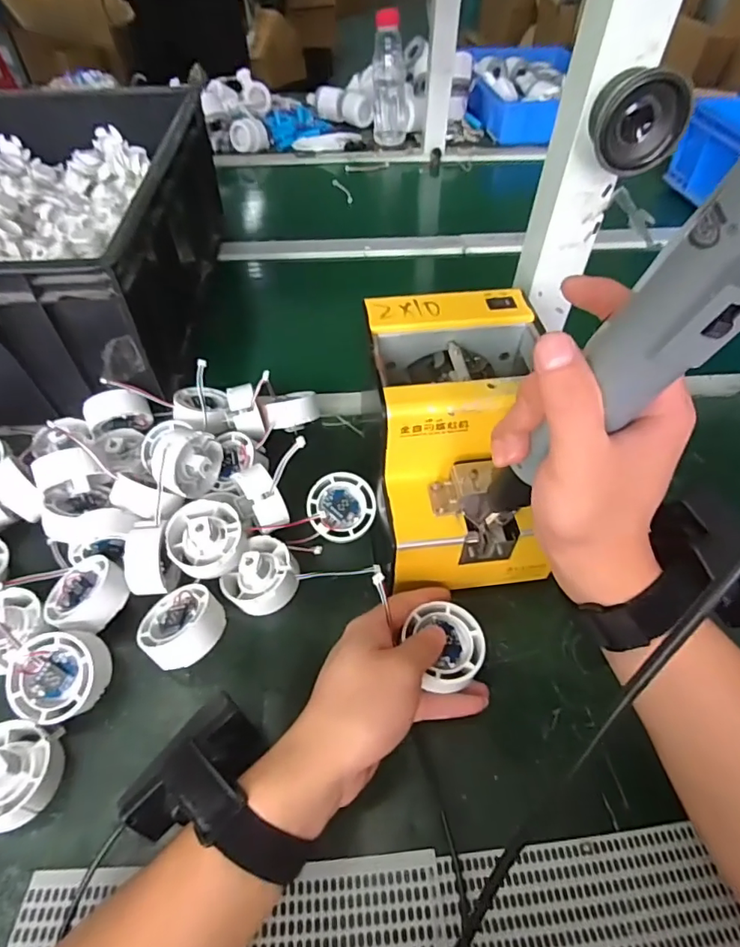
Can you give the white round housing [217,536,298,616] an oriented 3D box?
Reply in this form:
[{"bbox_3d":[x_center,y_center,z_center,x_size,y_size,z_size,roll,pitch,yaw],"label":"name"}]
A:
[{"bbox_3d":[-0.080,0.076,0.376,0.049,0.032,0.054,27,56,20],"label":"white round housing"}]

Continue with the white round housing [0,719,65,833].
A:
[{"bbox_3d":[-0.218,0.178,0.301,0.052,0.033,0.053,0,51,0],"label":"white round housing"}]

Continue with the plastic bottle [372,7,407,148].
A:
[{"bbox_3d":[0.038,-0.739,0.959,0.072,0.194,0.061,3,51,2],"label":"plastic bottle"}]

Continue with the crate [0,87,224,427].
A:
[{"bbox_3d":[-0.383,-0.266,0.574,0.358,0.170,0.469,-4,51,-3],"label":"crate"}]

